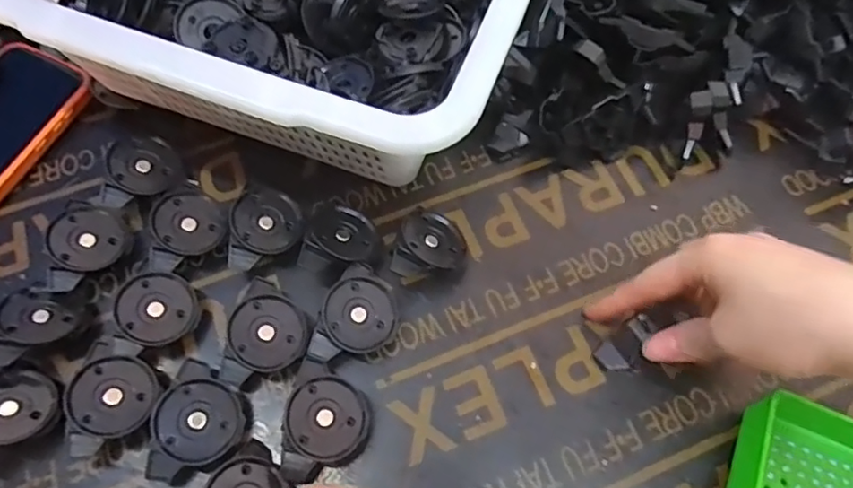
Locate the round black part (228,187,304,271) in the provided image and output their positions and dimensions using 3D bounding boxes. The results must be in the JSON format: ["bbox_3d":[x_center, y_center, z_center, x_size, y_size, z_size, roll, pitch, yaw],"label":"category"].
[{"bbox_3d":[-0.101,-0.011,0.348,0.047,0.013,0.047,6,77,-24],"label":"round black part"}]

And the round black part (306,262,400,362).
[{"bbox_3d":[-0.040,0.043,0.329,0.043,0.017,0.059,29,70,-15],"label":"round black part"}]

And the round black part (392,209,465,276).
[{"bbox_3d":[0.003,0.004,0.344,0.037,0.028,0.045,17,67,7],"label":"round black part"}]

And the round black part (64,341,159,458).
[{"bbox_3d":[-0.166,0.083,0.308,0.039,0.025,0.056,3,66,1],"label":"round black part"}]

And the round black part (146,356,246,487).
[{"bbox_3d":[-0.122,0.096,0.305,0.043,0.017,0.058,25,68,-18],"label":"round black part"}]

